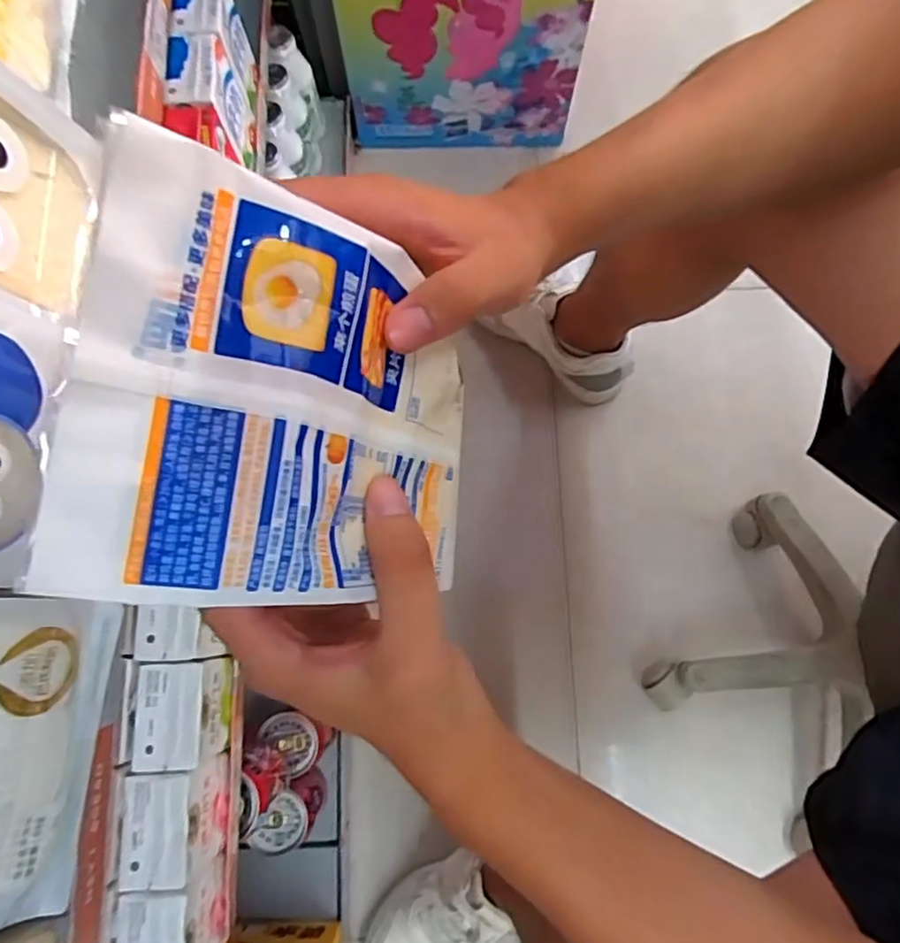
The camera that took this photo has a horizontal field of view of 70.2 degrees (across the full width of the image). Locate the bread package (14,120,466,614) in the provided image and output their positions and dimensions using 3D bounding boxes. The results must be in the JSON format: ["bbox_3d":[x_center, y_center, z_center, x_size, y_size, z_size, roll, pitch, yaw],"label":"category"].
[{"bbox_3d":[-0.036,-0.018,0.208,0.022,0.158,0.115,6,86,38],"label":"bread package"}]

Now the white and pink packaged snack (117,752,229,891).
[{"bbox_3d":[-0.182,0.229,0.428,0.044,0.069,0.064,-3,77,-1],"label":"white and pink packaged snack"}]

